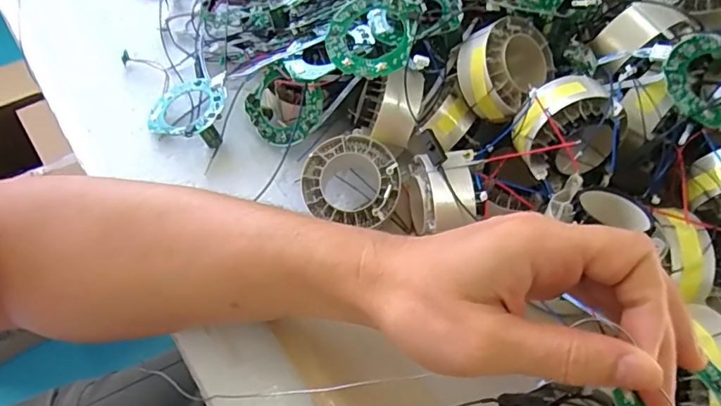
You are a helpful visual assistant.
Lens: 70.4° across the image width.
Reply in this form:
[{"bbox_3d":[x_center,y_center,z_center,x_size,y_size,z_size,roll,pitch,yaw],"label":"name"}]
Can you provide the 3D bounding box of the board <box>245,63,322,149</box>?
[{"bbox_3d":[-0.063,-0.075,0.397,0.063,0.058,0.014,36,18,16],"label":"board"}]

